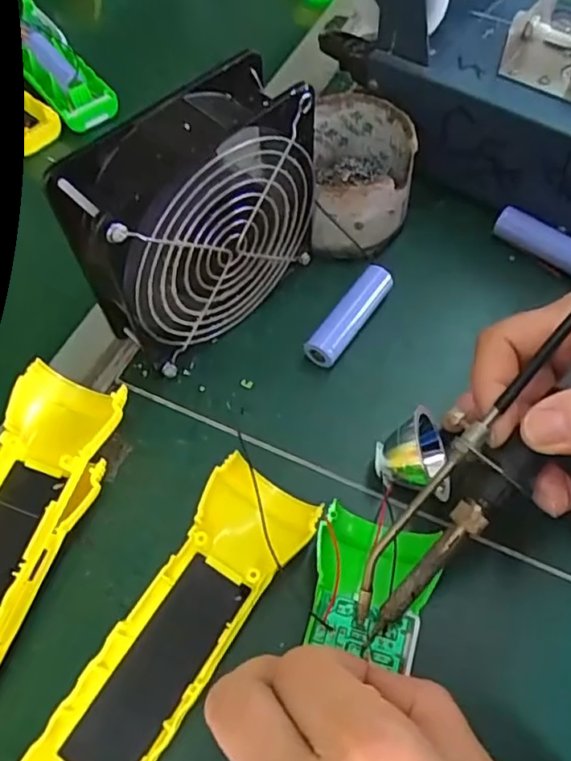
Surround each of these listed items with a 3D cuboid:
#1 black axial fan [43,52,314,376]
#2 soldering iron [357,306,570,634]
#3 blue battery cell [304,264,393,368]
[{"bbox_3d":[-0.042,-0.072,0.299,0.048,0.121,0.123,38,68,22],"label":"black axial fan"},{"bbox_3d":[0.098,0.010,0.230,0.027,0.020,0.203,41,88,23],"label":"soldering iron"},{"bbox_3d":[0.035,-0.034,0.334,0.017,0.020,0.068,31,65,19],"label":"blue battery cell"}]

